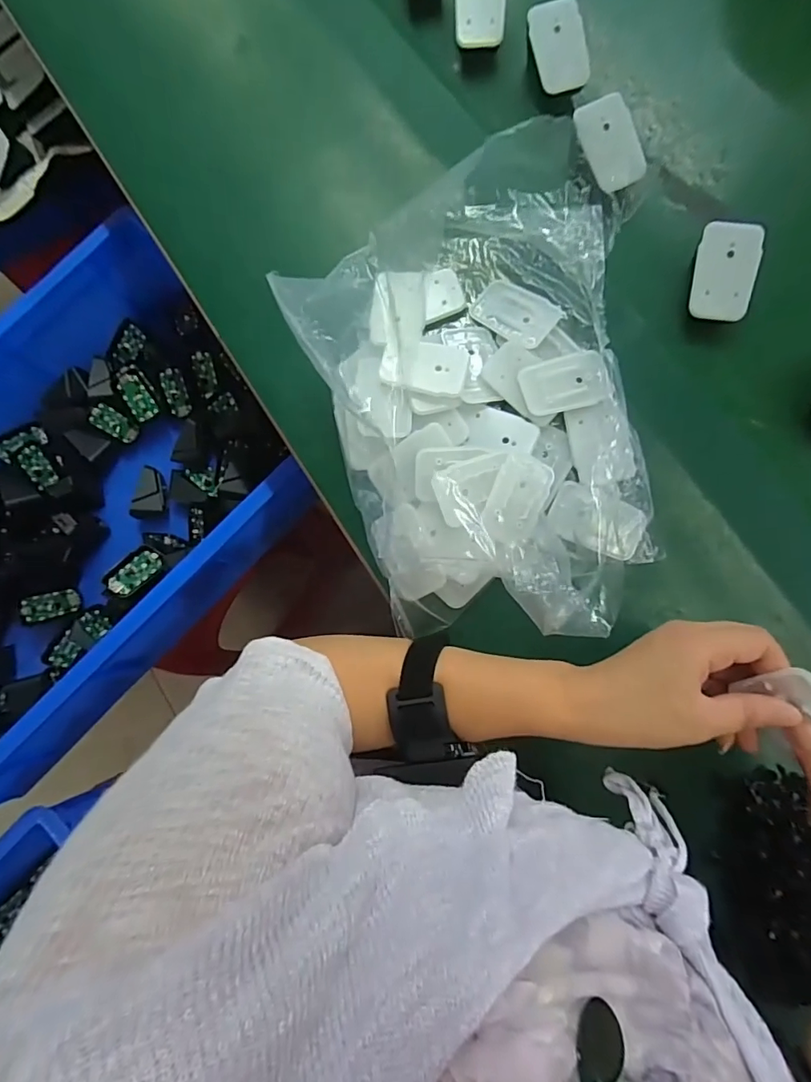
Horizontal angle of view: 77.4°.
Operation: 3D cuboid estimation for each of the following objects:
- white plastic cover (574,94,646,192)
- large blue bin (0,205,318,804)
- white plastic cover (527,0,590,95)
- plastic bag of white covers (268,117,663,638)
[{"bbox_3d":[0.169,-0.327,0.416,0.040,0.004,0.069,-26,102,12],"label":"white plastic cover"},{"bbox_3d":[-0.424,-0.024,0.624,0.399,0.155,0.590,42,85,8],"label":"large blue bin"},{"bbox_3d":[0.131,-0.420,0.429,0.043,0.004,0.065,-17,104,5],"label":"white plastic cover"},{"bbox_3d":[0.052,-0.115,0.390,0.242,0.057,0.366,-13,81,1],"label":"plastic bag of white covers"}]

